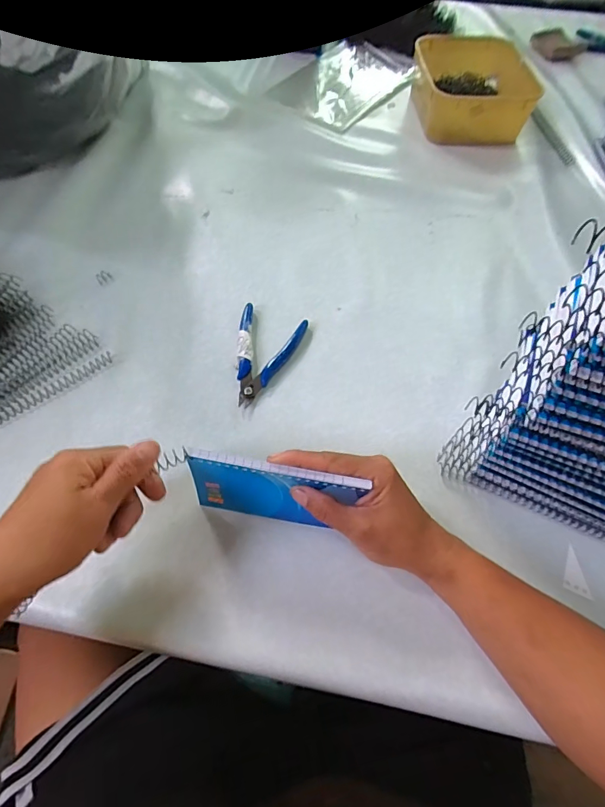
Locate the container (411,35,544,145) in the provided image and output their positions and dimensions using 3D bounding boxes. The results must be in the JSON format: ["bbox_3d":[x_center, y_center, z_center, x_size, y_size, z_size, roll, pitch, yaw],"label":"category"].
[{"bbox_3d":[0.256,-0.490,0.660,0.161,0.065,0.196,3,60,0],"label":"container"}]

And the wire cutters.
[{"bbox_3d":[-0.047,-0.051,0.430,0.069,0.011,0.113,19,62,9],"label":"wire cutters"}]

